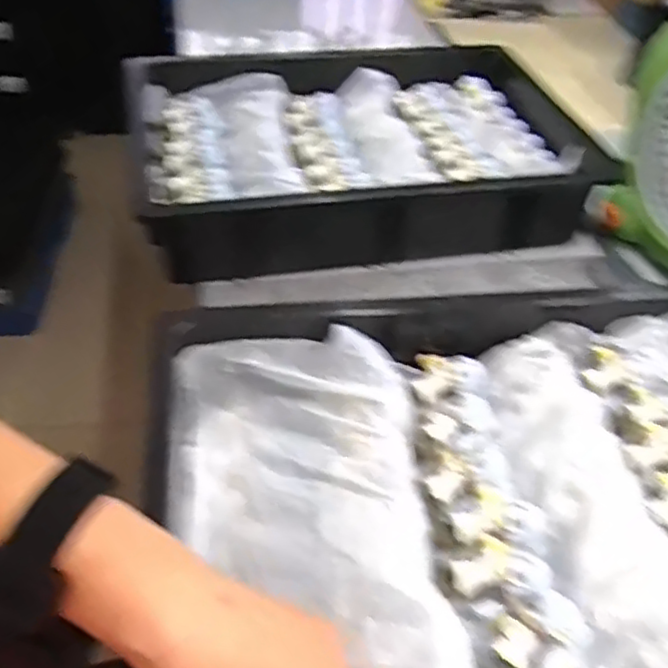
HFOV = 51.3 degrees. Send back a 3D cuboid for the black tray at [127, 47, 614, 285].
[{"bbox_3d":[0.024,-0.200,0.720,0.447,0.087,0.325,-8,44,-11],"label":"black tray"}]

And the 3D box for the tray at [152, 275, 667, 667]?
[{"bbox_3d":[0.132,0.102,0.416,0.456,0.099,0.311,-4,46,-6],"label":"tray"}]

